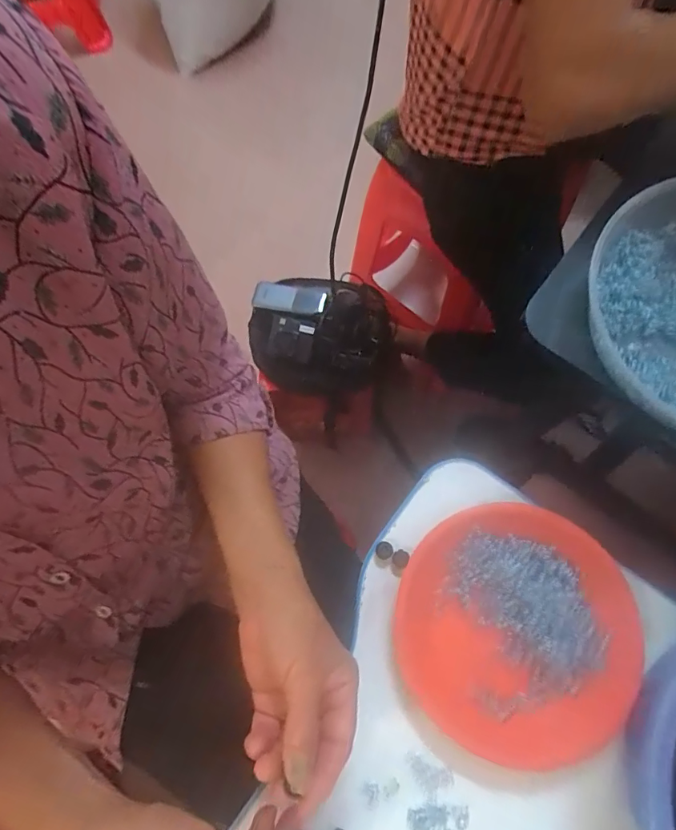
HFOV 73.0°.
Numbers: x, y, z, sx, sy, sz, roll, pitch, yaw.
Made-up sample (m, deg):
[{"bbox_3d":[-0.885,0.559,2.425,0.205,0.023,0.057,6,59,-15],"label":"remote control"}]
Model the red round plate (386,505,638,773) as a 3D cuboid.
[{"bbox_3d":[0.148,0.178,0.384,0.184,0.029,0.189,-1,71,2],"label":"red round plate"}]

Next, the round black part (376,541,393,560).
[{"bbox_3d":[0.043,0.126,0.422,0.016,0.004,0.016,-1,71,2],"label":"round black part"}]

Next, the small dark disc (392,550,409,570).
[{"bbox_3d":[0.058,0.131,0.418,0.015,0.004,0.015,-1,71,2],"label":"small dark disc"}]

